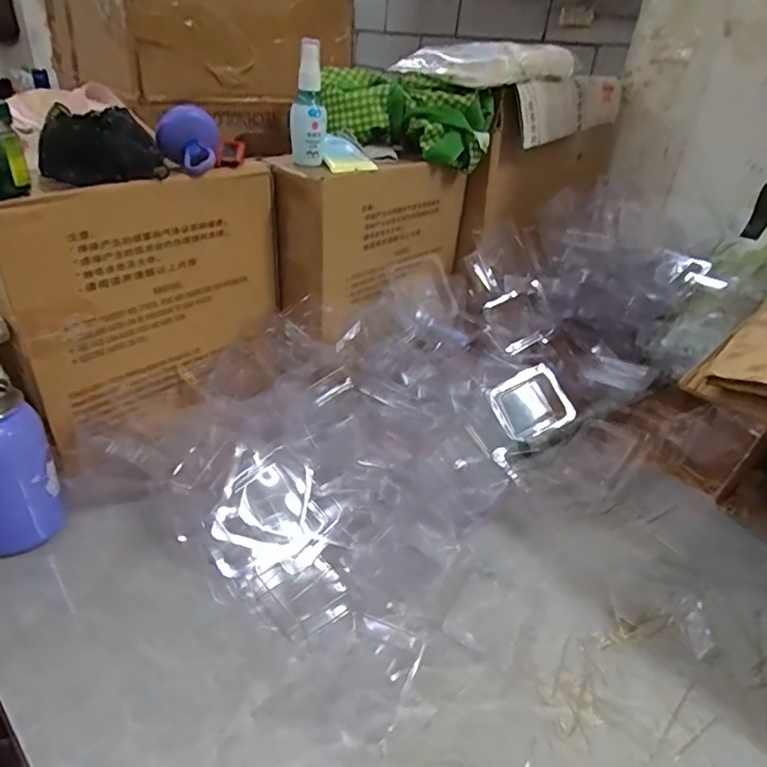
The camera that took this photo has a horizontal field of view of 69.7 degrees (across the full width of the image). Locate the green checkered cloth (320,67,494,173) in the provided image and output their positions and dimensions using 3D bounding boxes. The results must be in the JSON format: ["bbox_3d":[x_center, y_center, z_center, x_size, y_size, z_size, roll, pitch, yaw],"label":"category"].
[{"bbox_3d":[0.027,-0.335,0.697,0.215,0.088,0.071,10,32,8],"label":"green checkered cloth"}]

